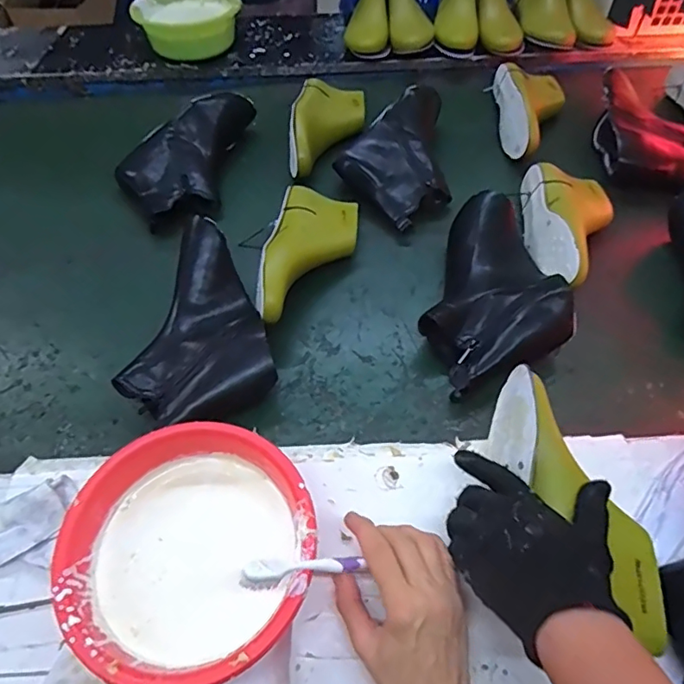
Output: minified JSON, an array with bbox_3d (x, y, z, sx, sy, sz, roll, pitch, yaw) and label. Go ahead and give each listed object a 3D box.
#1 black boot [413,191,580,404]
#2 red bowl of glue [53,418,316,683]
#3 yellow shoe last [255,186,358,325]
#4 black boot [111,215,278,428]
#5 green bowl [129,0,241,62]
[{"bbox_3d":[0.162,-0.067,0.634,0.177,0.061,0.237,-17,57,-10],"label":"black boot"},{"bbox_3d":[-0.118,0.172,0.427,0.185,0.078,0.186,-1,56,1],"label":"red bowl of glue"},{"bbox_3d":[-0.041,-0.109,0.660,0.115,0.072,0.225,2,56,3],"label":"yellow shoe last"},{"bbox_3d":[-0.178,-0.009,0.589,0.165,0.082,0.231,-22,58,-13],"label":"black boot"},{"bbox_3d":[-0.282,-0.585,0.969,0.186,0.081,0.174,-1,56,1],"label":"green bowl"}]

